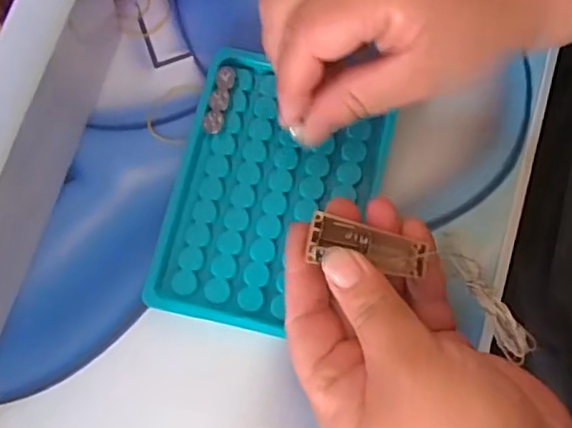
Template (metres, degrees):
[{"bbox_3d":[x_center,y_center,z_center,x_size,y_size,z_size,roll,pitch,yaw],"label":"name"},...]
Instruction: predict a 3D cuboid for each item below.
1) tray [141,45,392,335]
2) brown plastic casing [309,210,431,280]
[{"bbox_3d":[-0.006,-0.010,0.284,0.092,0.007,0.127,15,77,1],"label":"tray"},{"bbox_3d":[0.033,0.014,0.250,0.047,0.008,0.017,17,77,-5],"label":"brown plastic casing"}]

